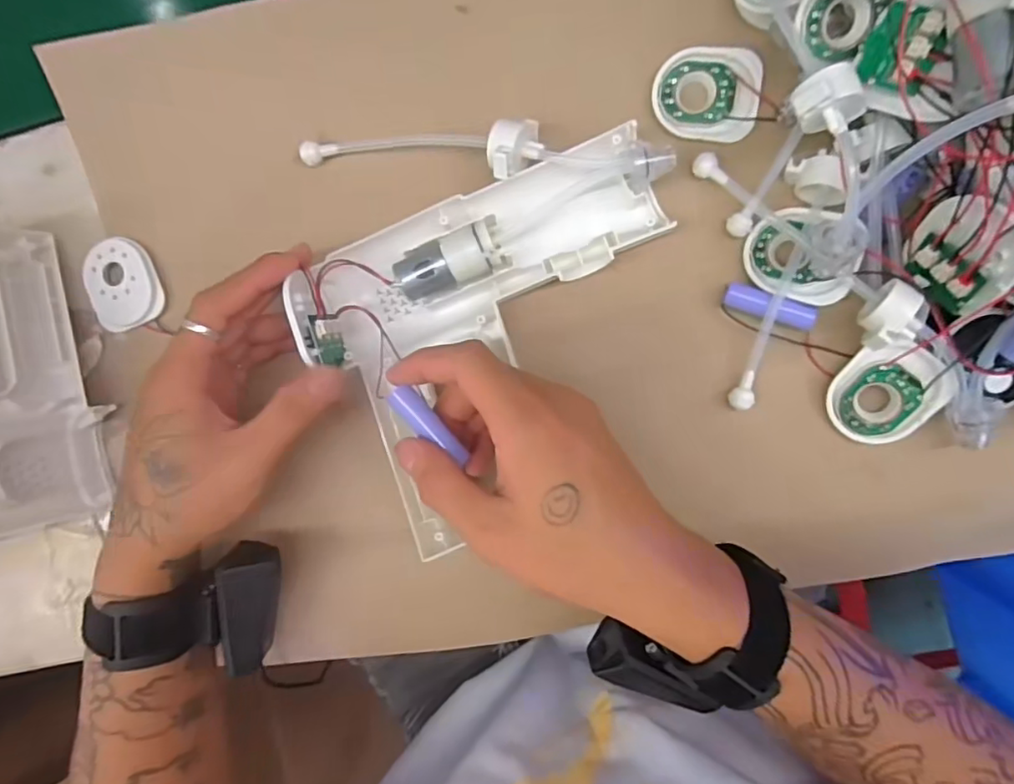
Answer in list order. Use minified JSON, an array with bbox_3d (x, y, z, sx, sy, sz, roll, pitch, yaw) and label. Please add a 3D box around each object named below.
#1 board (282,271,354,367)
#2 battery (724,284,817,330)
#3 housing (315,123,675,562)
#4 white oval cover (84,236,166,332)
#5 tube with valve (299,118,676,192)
[{"bbox_3d":[-0.107,-0.040,0.330,0.017,0.032,0.052,-19,92,5],"label":"board"},{"bbox_3d":[0.146,-0.047,0.326,0.049,0.014,0.014,19,102,11],"label":"battery"},{"bbox_3d":[0.008,-0.025,0.338,0.207,0.051,0.185,-21,92,5],"label":"housing"},{"bbox_3d":[-0.248,-0.070,0.378,0.045,0.006,0.057,-17,91,7],"label":"white oval cover"},{"bbox_3d":[-0.017,-0.136,0.324,0.210,0.025,0.033,7,94,6],"label":"tube with valve"}]

